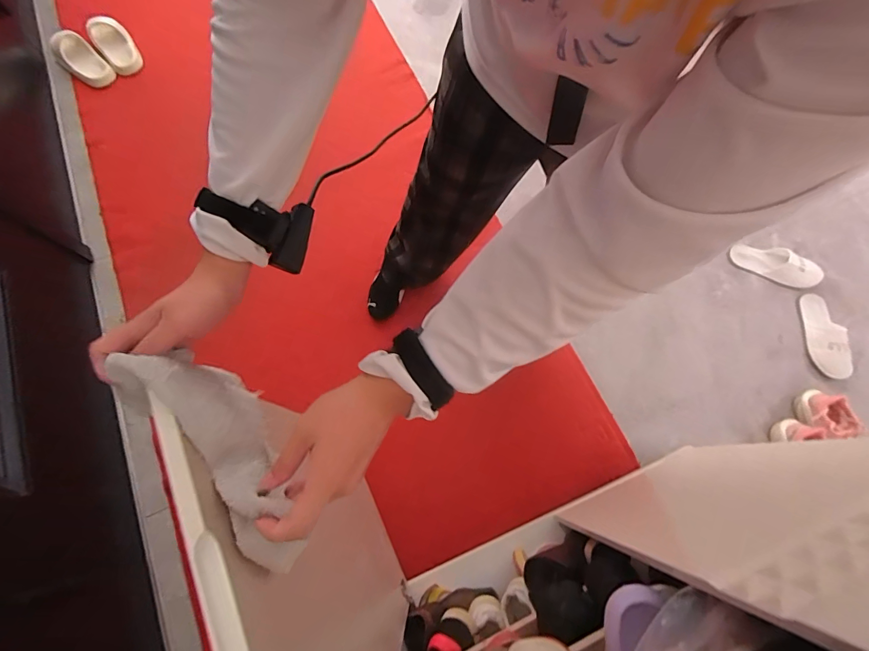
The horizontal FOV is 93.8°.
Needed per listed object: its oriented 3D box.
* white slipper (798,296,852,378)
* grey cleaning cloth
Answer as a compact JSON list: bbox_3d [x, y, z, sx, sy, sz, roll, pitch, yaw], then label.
[{"bbox_3d":[1.092,0.024,1.142,0.084,0.057,0.249,1,72,1],"label":"white slipper"},{"bbox_3d":[-0.171,0.104,0.332,0.073,0.048,0.201,-34,88,-11],"label":"grey cleaning cloth"}]

